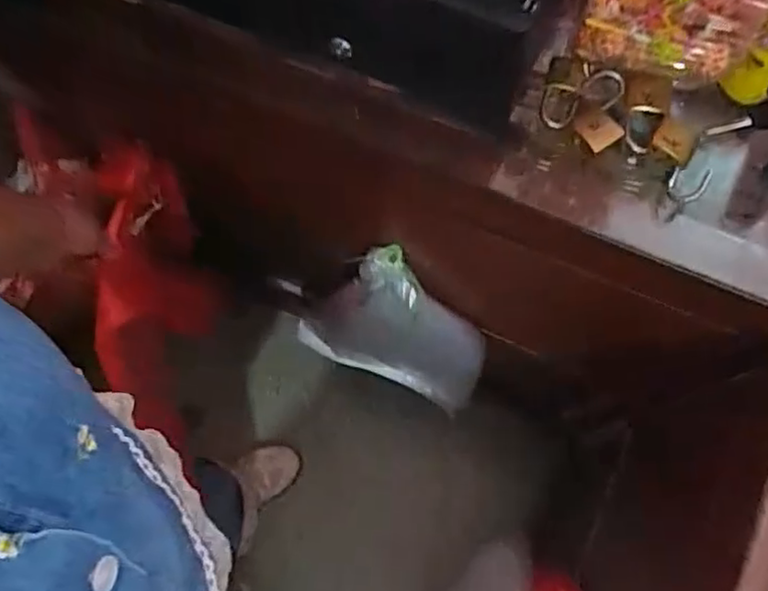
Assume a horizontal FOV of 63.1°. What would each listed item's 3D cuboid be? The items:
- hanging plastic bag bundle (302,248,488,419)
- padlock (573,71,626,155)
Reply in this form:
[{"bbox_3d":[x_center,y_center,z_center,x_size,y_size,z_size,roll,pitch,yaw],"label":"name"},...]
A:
[{"bbox_3d":[0.002,0.049,0.922,0.299,0.406,0.083,24,75,9],"label":"hanging plastic bag bundle"},{"bbox_3d":[0.187,-0.159,0.541,0.039,0.021,0.073,10,73,6],"label":"padlock"}]

